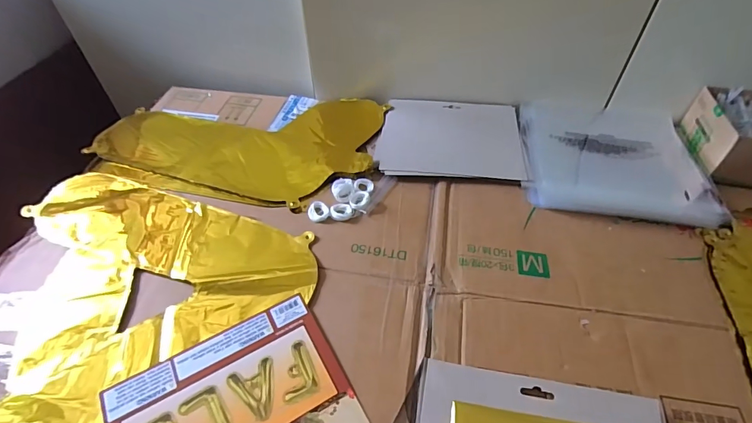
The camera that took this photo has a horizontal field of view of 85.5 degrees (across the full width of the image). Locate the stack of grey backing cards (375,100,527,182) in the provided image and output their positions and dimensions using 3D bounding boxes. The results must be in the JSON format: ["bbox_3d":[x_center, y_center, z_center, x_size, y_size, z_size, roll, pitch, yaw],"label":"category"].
[{"bbox_3d":[0.110,-0.111,0.588,0.195,0.008,0.167,4,50,4],"label":"stack of grey backing cards"}]

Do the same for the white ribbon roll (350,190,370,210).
[{"bbox_3d":[-0.020,-0.014,0.500,0.024,0.006,0.027,0,50,1],"label":"white ribbon roll"}]

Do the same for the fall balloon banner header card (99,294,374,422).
[{"bbox_3d":[-0.117,0.175,0.346,0.193,0.006,0.160,-24,53,-19],"label":"fall balloon banner header card"}]

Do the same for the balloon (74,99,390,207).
[{"bbox_3d":[-0.196,-0.122,0.608,0.393,0.022,0.239,12,51,11],"label":"balloon"}]

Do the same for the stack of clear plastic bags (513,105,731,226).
[{"bbox_3d":[0.319,-0.080,0.556,0.227,0.017,0.218,8,50,7],"label":"stack of clear plastic bags"}]

